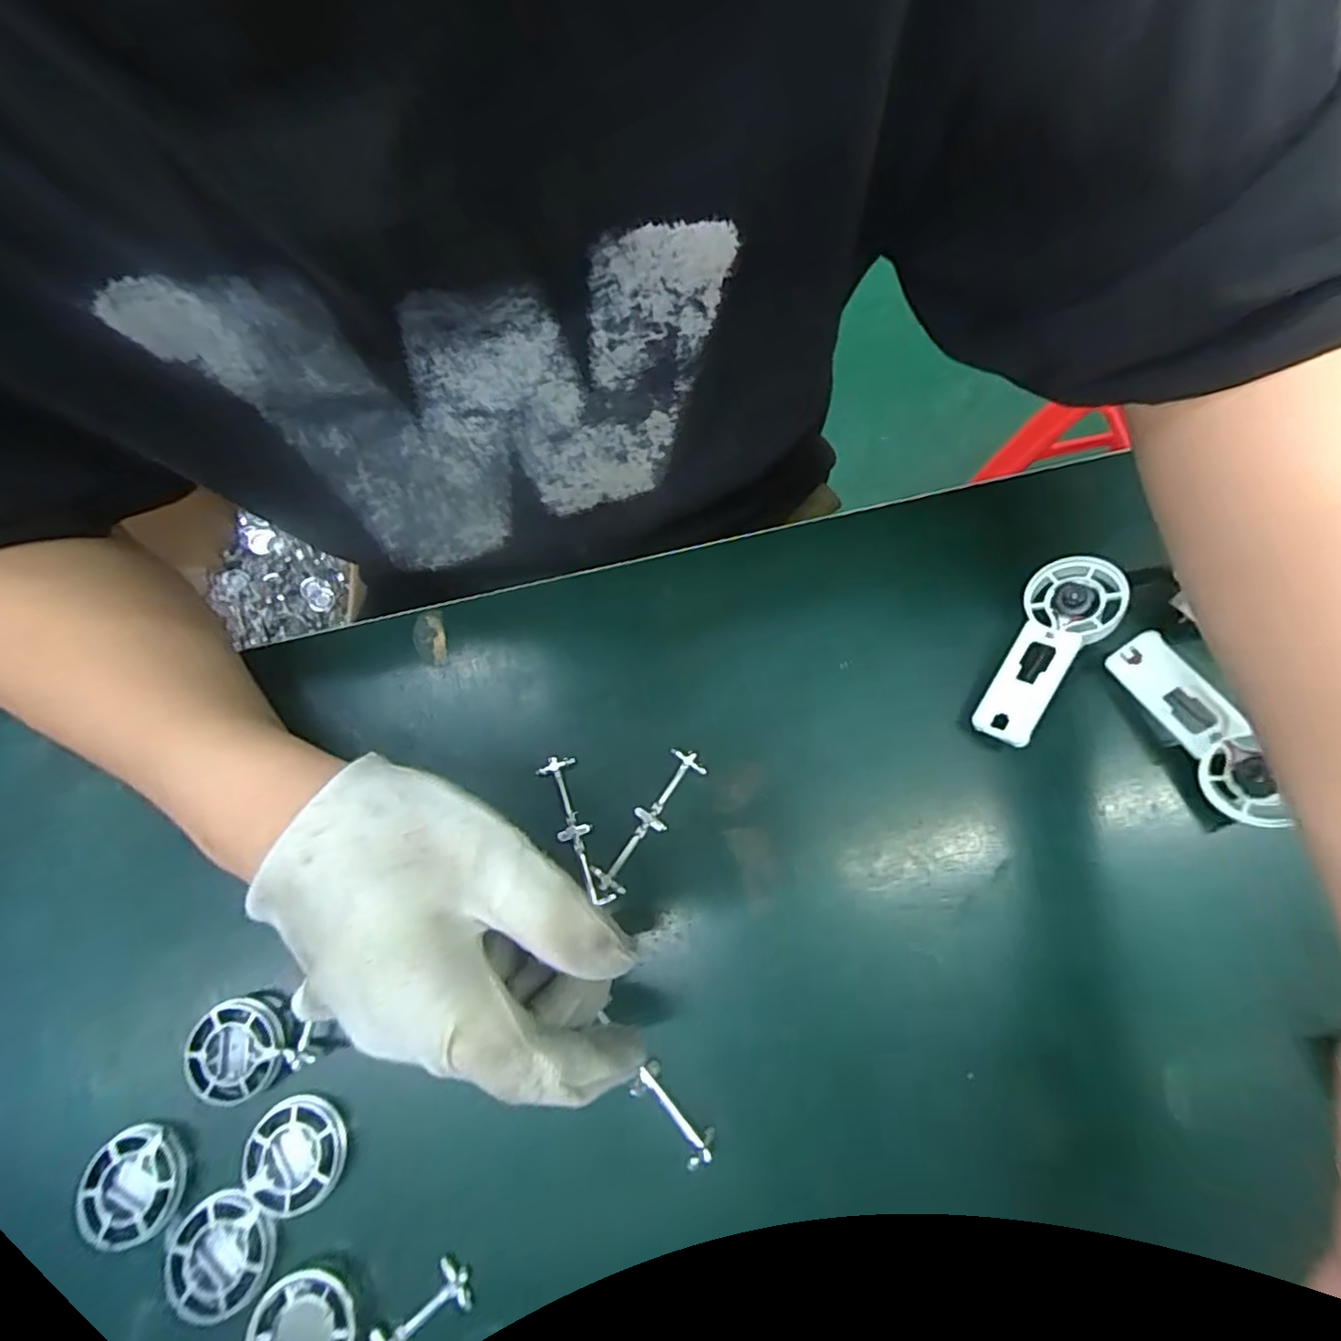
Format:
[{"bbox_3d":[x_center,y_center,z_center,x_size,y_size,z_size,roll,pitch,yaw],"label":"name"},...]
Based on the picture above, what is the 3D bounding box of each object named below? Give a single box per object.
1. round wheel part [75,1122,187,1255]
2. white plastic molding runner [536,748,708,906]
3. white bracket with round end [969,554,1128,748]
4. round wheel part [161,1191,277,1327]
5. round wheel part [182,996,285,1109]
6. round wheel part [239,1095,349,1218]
[{"bbox_3d":[-0.218,0.210,0.255,0.037,0.012,0.039,-1,75,2],"label":"round wheel part"},{"bbox_3d":[-0.031,0.058,0.291,0.063,0.004,0.074,32,78,10],"label":"white plastic molding runner"},{"bbox_3d":[0.175,-0.009,0.286,0.039,0.015,0.093,22,77,31],"label":"white bracket with round end"},{"bbox_3d":[-0.176,0.228,0.243,0.037,0.008,0.040,-1,75,2],"label":"round wheel part"},{"bbox_3d":[-0.182,0.159,0.264,0.036,0.013,0.038,-1,75,2],"label":"round wheel part"},{"bbox_3d":[-0.153,0.197,0.254,0.040,0.008,0.040,-1,75,2],"label":"round wheel part"}]

